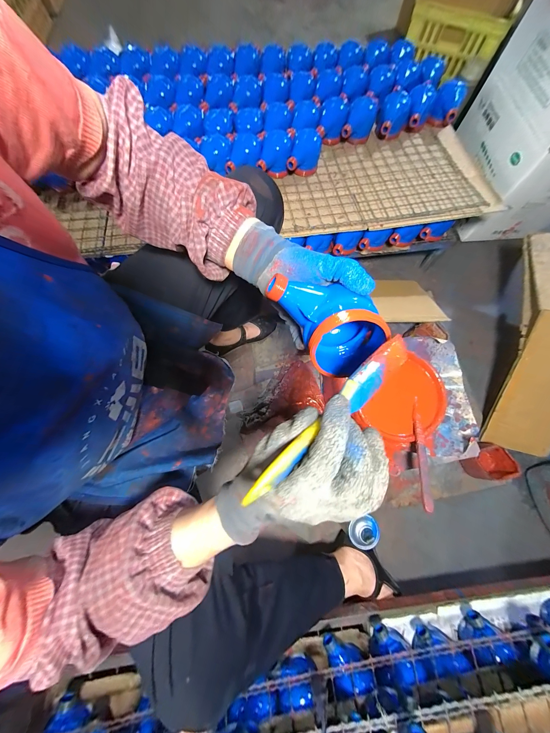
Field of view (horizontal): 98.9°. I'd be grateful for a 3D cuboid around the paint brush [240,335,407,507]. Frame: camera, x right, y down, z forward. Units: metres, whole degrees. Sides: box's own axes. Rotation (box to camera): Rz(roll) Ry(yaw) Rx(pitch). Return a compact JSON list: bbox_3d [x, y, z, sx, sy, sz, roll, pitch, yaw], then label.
[{"bbox_3d":[0.045,0.038,0.180,0.165,0.021,0.025,-41,78,-14],"label":"paint brush"}]

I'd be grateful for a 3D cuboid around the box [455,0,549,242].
[{"bbox_3d":[0.859,-0.742,0.755,0.334,0.425,0.425,-6,73,-3],"label":"box"}]

